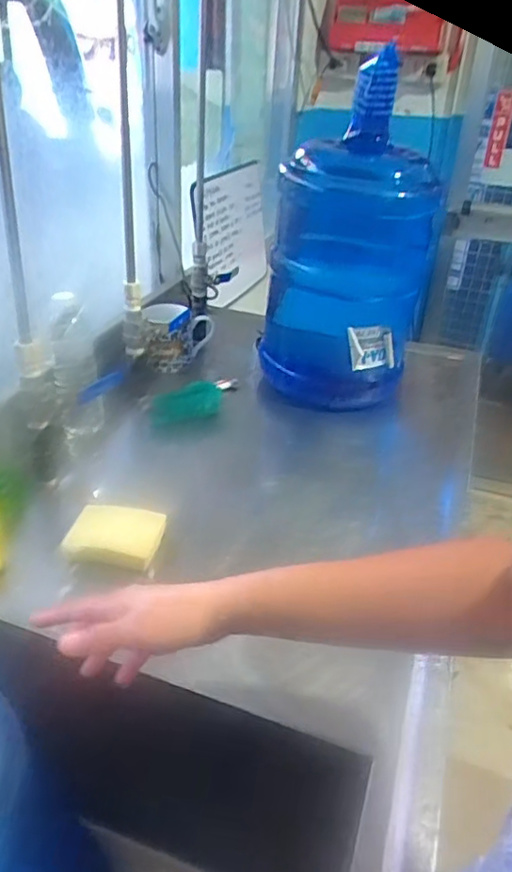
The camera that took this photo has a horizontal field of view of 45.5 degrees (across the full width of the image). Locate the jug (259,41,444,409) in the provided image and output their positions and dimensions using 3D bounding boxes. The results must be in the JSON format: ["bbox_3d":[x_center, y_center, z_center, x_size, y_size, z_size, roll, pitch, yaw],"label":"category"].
[{"bbox_3d":[0.141,-0.278,0.969,0.250,0.501,0.248,7,32,7],"label":"jug"}]

